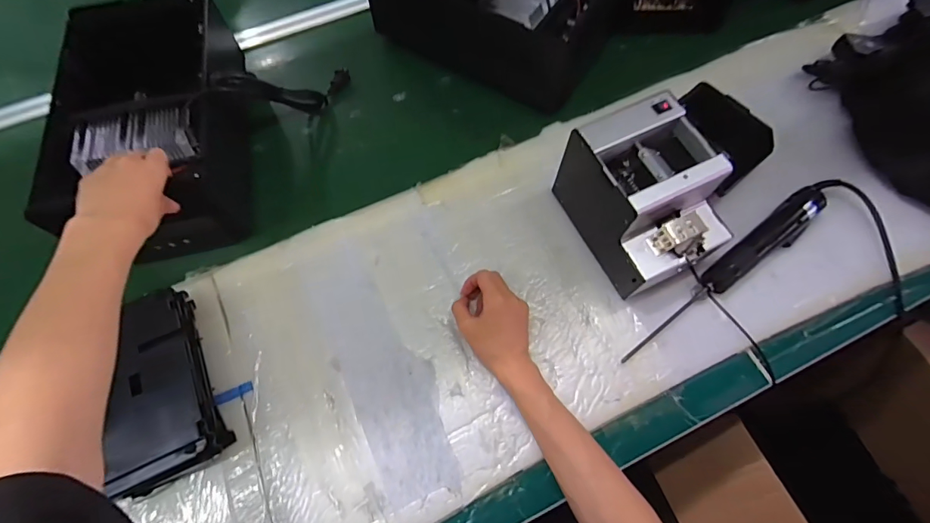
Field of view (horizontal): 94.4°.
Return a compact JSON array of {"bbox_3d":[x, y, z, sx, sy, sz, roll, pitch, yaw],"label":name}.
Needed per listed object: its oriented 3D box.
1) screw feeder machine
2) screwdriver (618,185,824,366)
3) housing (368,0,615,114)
[{"bbox_3d":[0.216,-0.073,0.525,0.123,0.148,0.176,-25,68,-9],"label":"screw feeder machine"},{"bbox_3d":[0.332,0.012,0.543,0.343,0.043,0.045,-36,71,-13],"label":"screwdriver"},{"bbox_3d":[0.042,-0.414,0.685,0.351,0.150,0.200,31,71,13],"label":"housing"}]

